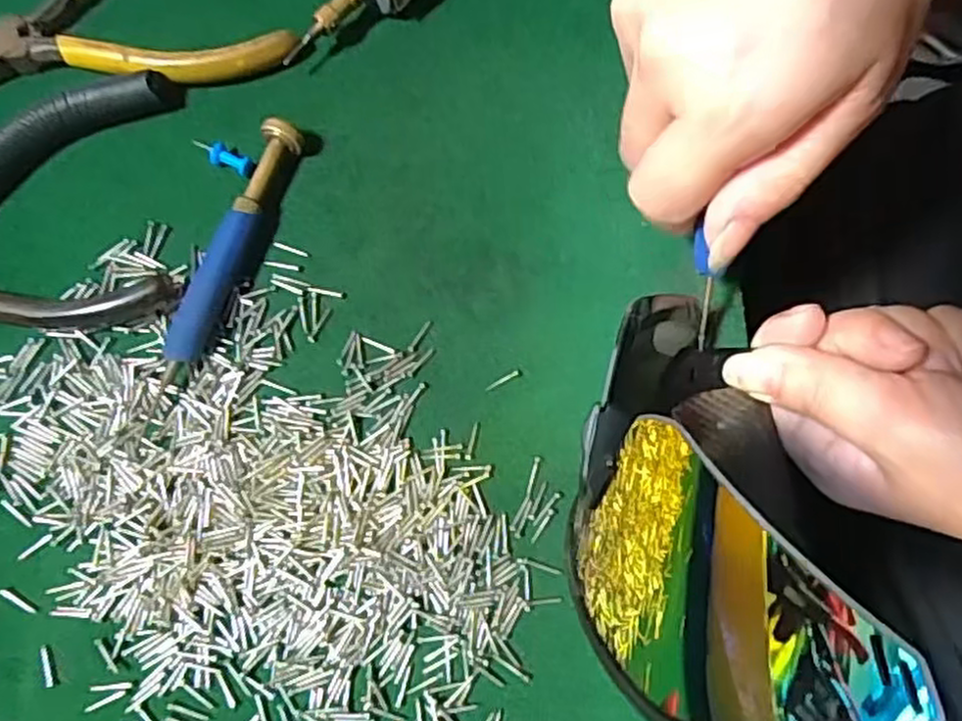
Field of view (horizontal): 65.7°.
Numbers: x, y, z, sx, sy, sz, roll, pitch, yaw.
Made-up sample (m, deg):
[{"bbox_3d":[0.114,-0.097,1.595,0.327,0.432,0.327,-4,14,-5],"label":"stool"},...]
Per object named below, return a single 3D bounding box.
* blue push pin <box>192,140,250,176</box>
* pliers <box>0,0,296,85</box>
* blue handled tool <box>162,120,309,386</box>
[{"bbox_3d":[-0.090,-0.071,0.256,0.023,0.007,0.008,33,76,7],"label":"blue push pin"},{"bbox_3d":[-0.132,-0.131,0.267,0.120,0.015,0.077,-8,75,-4],"label":"pliers"},{"bbox_3d":[-0.081,-0.037,0.243,0.011,0.013,0.090,21,75,4],"label":"blue handled tool"}]

